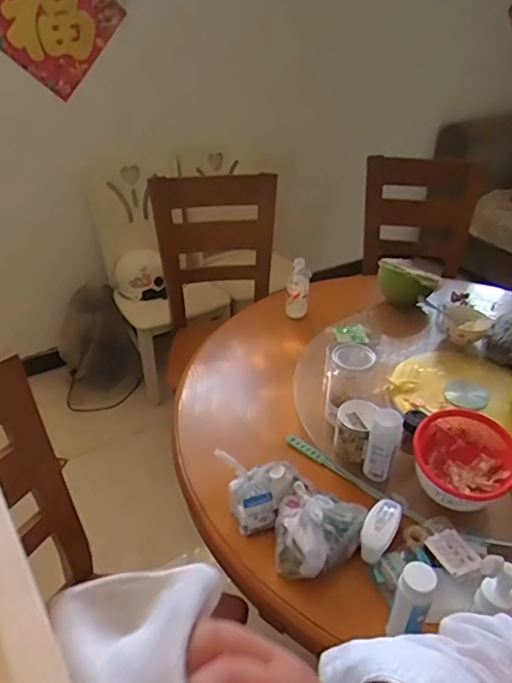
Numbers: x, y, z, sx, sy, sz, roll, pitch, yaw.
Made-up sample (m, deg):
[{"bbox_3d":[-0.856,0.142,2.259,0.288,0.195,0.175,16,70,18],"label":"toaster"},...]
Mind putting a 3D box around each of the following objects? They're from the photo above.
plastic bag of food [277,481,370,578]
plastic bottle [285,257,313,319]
[{"bbox_3d":[0.099,0.307,0.868,0.137,0.104,0.137,13,36,16],"label":"plastic bag of food"},{"bbox_3d":[0.116,-0.144,1.465,0.064,0.161,0.053,7,35,8],"label":"plastic bottle"}]

